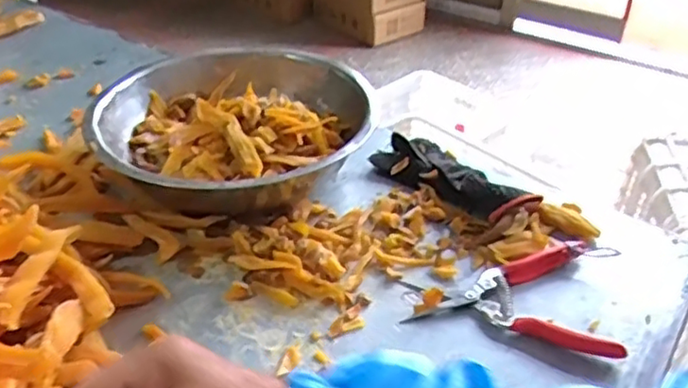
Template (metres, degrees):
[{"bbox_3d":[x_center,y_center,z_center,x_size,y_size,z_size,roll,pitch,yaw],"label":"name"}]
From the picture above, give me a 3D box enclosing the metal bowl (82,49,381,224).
[{"bbox_3d":[-0.116,-0.067,0.696,0.278,0.084,0.267,0,37,0],"label":"metal bowl"}]

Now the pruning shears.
[{"bbox_3d":[0.148,0.074,0.577,0.174,0.025,0.129,8,38,10],"label":"pruning shears"}]

